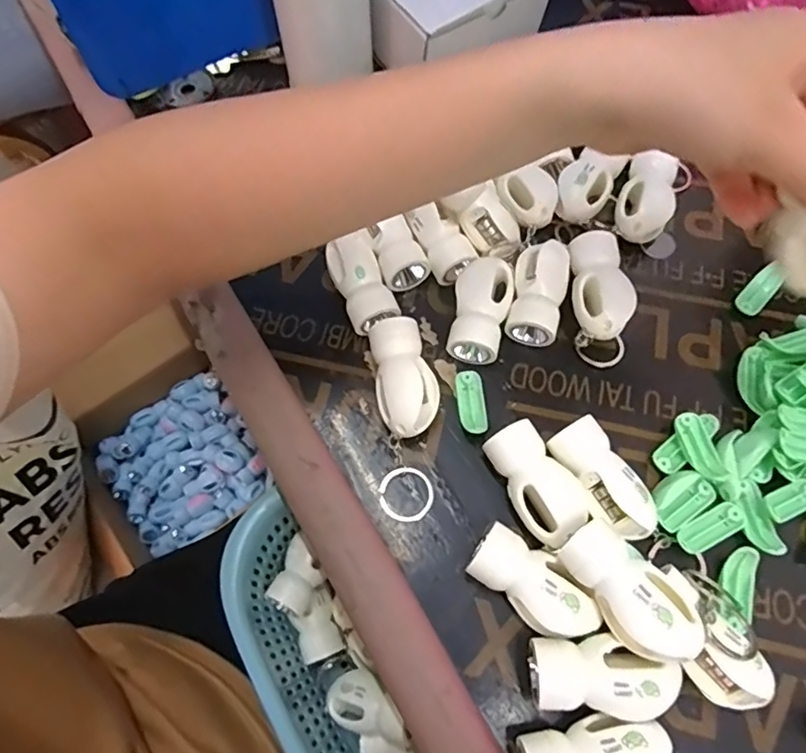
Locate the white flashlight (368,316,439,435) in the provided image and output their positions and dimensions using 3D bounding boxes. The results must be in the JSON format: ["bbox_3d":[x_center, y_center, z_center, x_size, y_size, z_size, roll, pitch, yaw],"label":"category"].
[{"bbox_3d":[0.000,0.002,0.326,0.034,0.029,0.065,-13,65,-5],"label":"white flashlight"}]

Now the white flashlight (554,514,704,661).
[{"bbox_3d":[0.103,0.098,0.257,0.031,0.027,0.065,-32,71,-13],"label":"white flashlight"}]

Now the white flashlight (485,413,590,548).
[{"bbox_3d":[0.072,0.058,0.302,0.036,0.029,0.063,-29,67,-12],"label":"white flashlight"}]

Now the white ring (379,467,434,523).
[{"bbox_3d":[0.002,0.066,0.313,0.030,0.004,0.030,-1,65,1],"label":"white ring"}]

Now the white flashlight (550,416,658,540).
[{"bbox_3d":[0.108,0.056,0.301,0.028,0.027,0.065,-33,68,-13],"label":"white flashlight"}]

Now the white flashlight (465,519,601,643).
[{"bbox_3d":[0.065,0.105,0.281,0.064,0.030,0.032,36,71,17],"label":"white flashlight"}]

